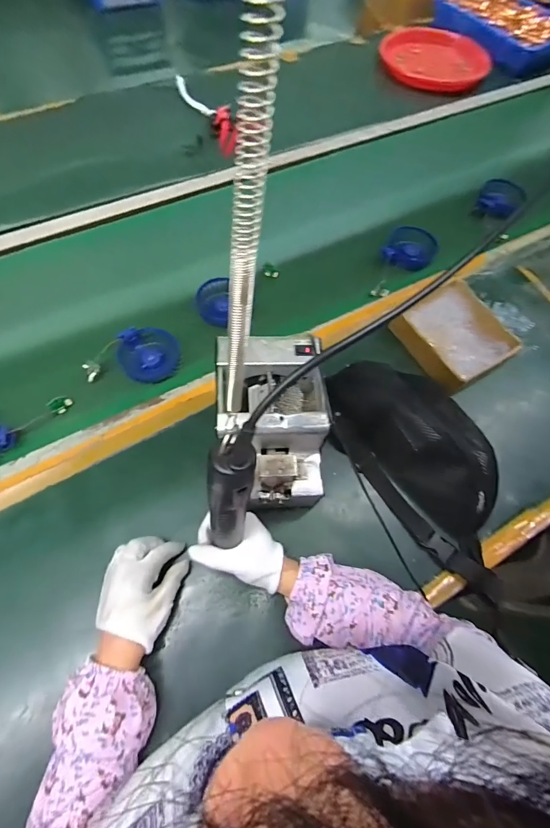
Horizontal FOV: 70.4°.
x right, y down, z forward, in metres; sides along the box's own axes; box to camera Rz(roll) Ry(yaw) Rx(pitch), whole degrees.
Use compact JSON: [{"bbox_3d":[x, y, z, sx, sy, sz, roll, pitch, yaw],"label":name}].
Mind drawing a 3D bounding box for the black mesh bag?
[{"bbox_3d":[0.223,0.059,0.540,0.174,0.079,0.346,-34,70,-17],"label":"black mesh bag"}]

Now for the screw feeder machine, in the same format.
[{"bbox_3d":[-0.004,0.016,0.485,0.124,0.138,0.177,-4,65,-4],"label":"screw feeder machine"}]

